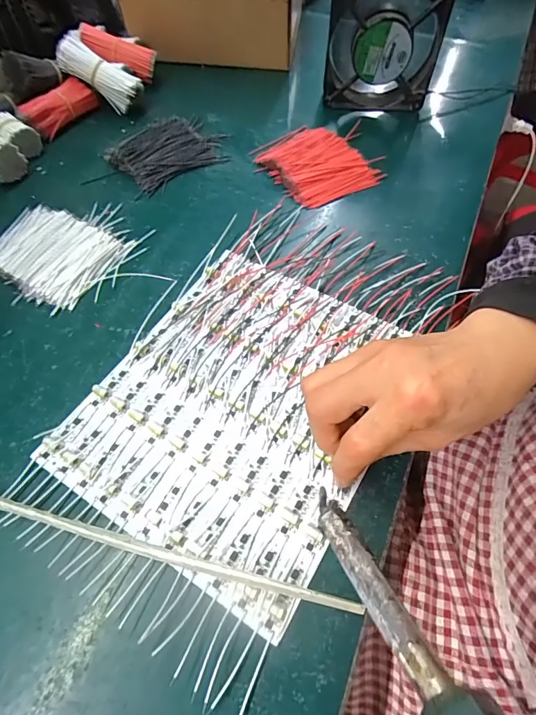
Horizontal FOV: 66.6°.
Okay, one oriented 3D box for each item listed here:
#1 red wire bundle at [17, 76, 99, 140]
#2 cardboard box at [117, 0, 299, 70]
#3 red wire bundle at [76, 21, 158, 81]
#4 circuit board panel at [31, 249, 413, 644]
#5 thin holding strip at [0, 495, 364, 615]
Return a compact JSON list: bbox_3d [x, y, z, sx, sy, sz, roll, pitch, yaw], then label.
[{"bbox_3d":[-0.246,-0.295,0.483,0.088,0.035,0.034,-39,65,-21],"label":"red wire bundle"},{"bbox_3d":[-0.069,-0.487,0.558,0.225,0.090,0.183,5,59,4],"label":"cardboard box"},{"bbox_3d":[-0.187,-0.379,0.504,0.091,0.021,0.033,19,57,-16],"label":"red wire bundle"},{"bbox_3d":[-0.018,0.026,0.298,0.192,0.009,0.227,28,63,17],"label":"circuit board panel"},{"bbox_3d":[-0.084,0.110,0.242,0.273,0.012,0.008,13,59,9],"label":"thin holding strip"}]

